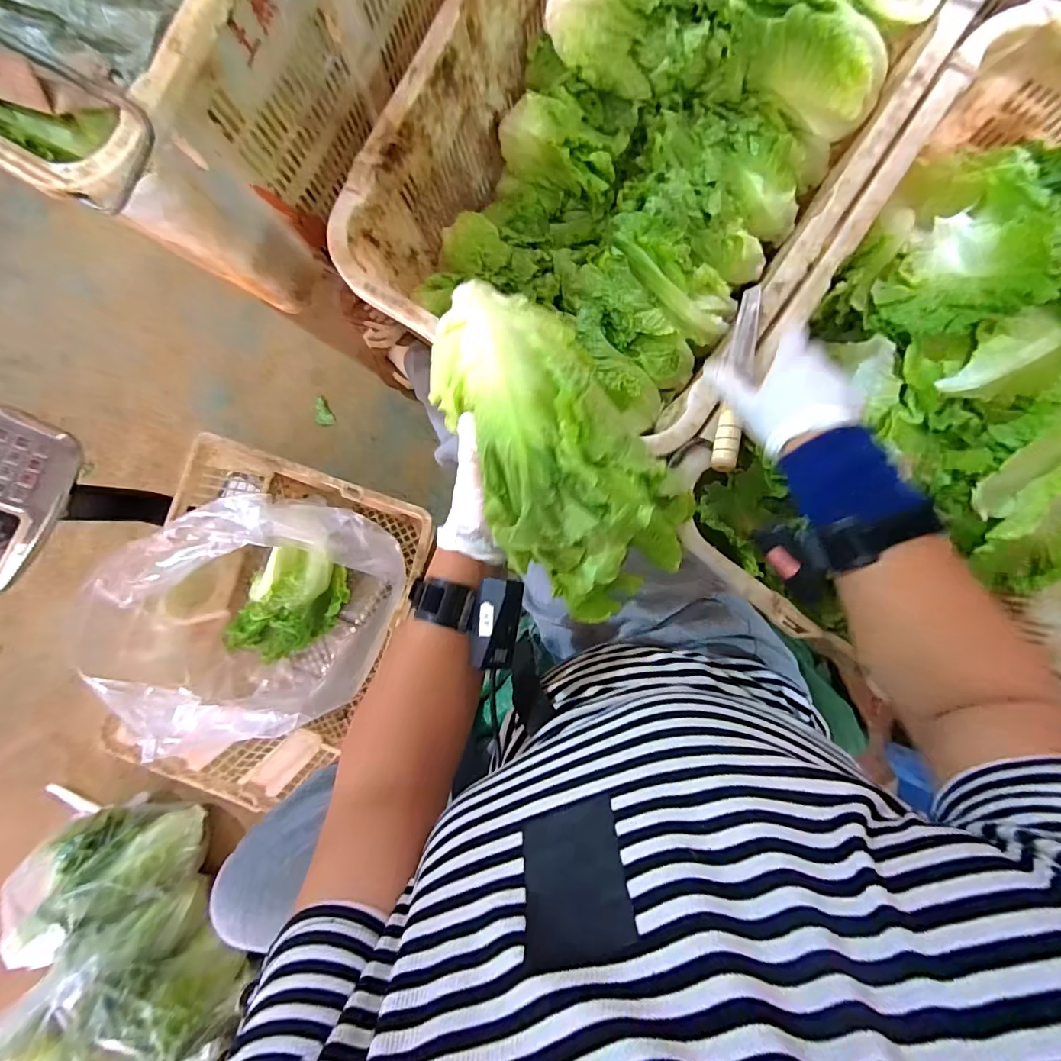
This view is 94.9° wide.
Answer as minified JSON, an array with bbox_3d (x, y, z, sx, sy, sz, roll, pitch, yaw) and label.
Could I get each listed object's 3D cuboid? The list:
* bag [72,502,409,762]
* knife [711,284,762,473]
[{"bbox_3d":[-0.372,0.113,0.690,0.370,0.320,0.321,10,92,4],"label":"bag"},{"bbox_3d":[0.220,-0.163,0.513,0.024,0.023,0.203,12,81,4],"label":"knife"}]

